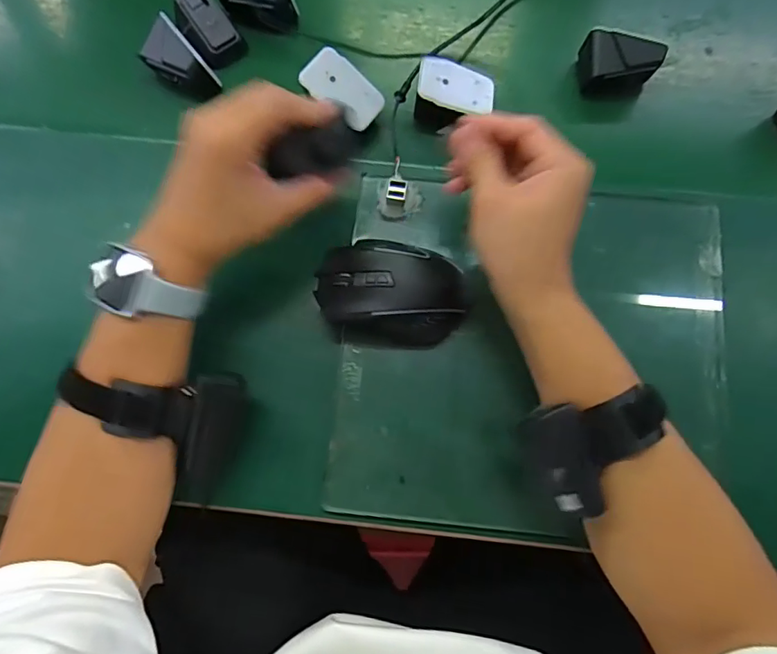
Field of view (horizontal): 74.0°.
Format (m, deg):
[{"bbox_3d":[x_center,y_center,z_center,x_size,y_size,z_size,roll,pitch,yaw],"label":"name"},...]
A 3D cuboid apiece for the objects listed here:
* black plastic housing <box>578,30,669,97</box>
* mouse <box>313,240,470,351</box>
[{"bbox_3d":[0.205,-0.235,0.460,0.065,0.045,0.044,2,78,1],"label":"black plastic housing"},{"bbox_3d":[0.002,-0.024,0.396,0.111,0.046,0.078,20,79,5],"label":"mouse"}]

